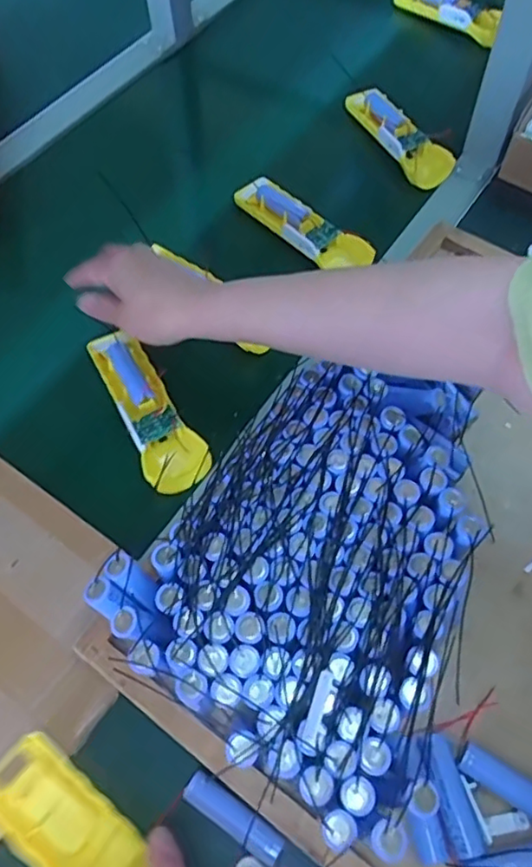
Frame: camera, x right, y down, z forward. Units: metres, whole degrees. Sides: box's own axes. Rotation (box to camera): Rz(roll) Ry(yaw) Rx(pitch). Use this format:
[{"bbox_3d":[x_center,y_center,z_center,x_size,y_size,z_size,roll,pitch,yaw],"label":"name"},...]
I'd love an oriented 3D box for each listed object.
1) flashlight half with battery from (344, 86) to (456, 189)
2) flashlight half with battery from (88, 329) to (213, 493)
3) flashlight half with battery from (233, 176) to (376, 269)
[{"bbox_3d":[0.141,-0.327,0.653,0.043,0.029,0.154,-26,64,-13],"label":"flashlight half with battery"},{"bbox_3d":[-0.100,-0.023,0.496,0.049,0.021,0.160,-26,63,-17],"label":"flashlight half with battery"},{"bbox_3d":[0.032,-0.203,0.592,0.041,0.029,0.156,-41,68,-19],"label":"flashlight half with battery"}]

